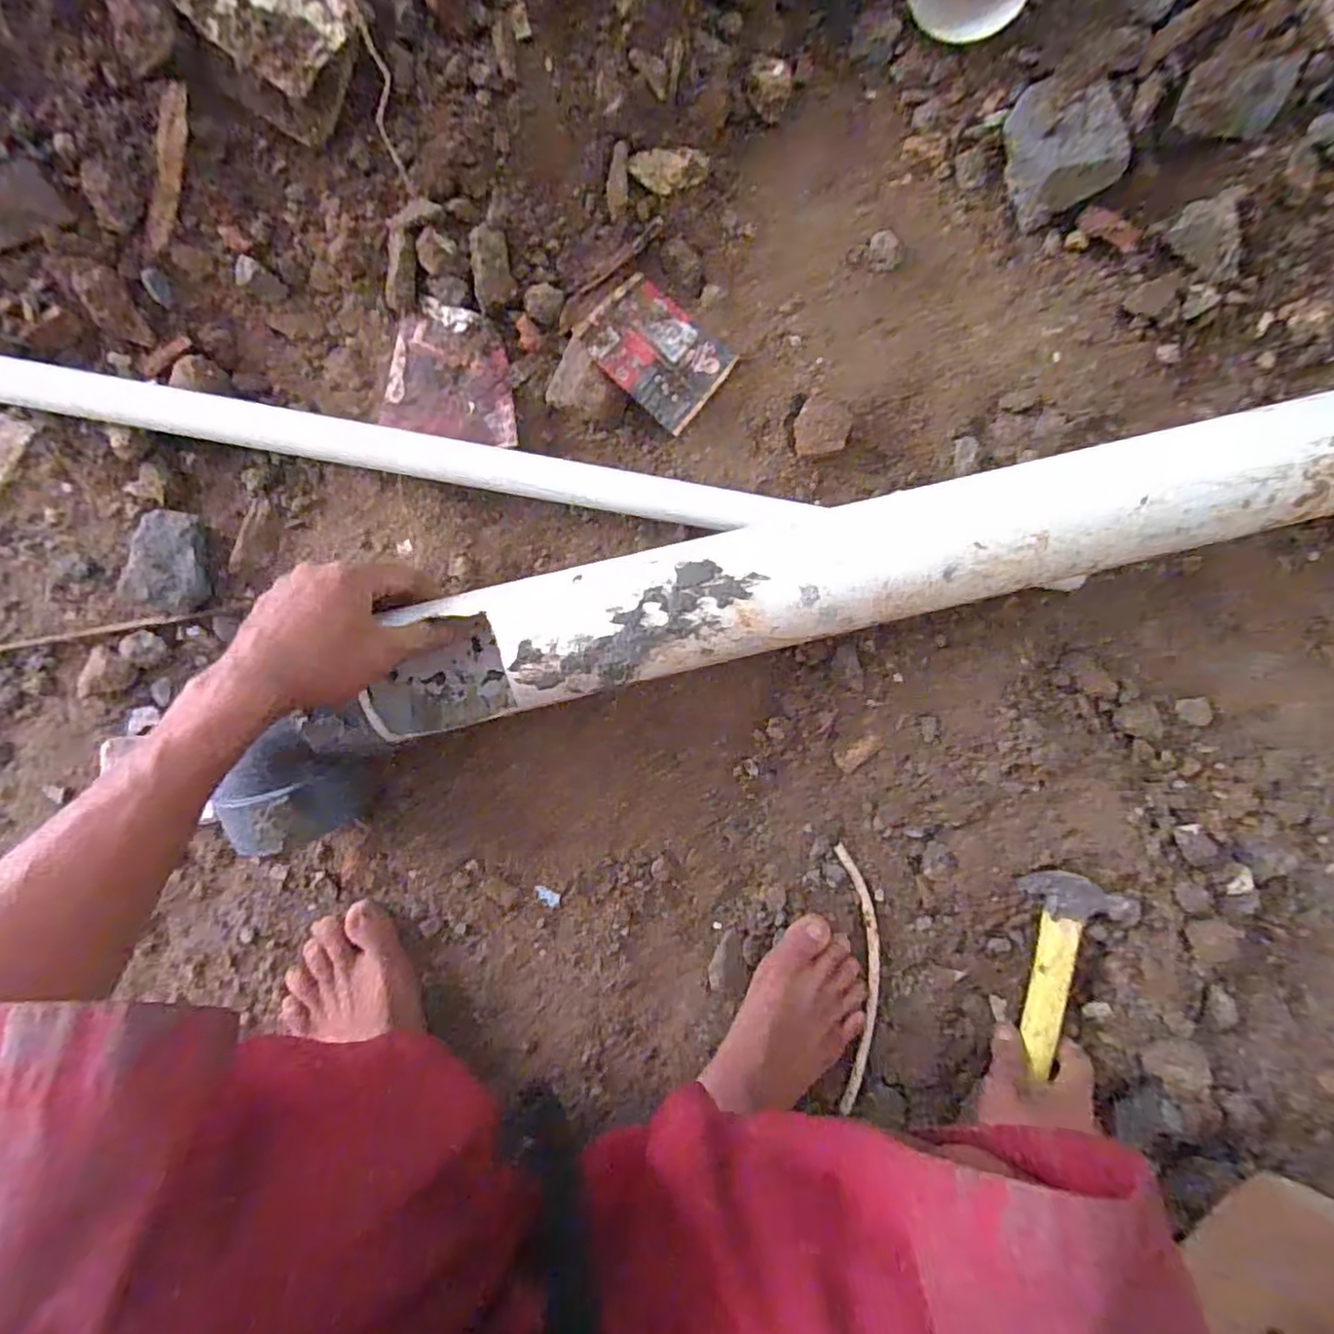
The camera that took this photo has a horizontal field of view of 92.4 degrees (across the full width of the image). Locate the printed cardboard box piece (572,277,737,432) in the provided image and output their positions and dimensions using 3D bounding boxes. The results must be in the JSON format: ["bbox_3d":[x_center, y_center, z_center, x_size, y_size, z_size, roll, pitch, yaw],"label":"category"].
[{"bbox_3d":[-0.008,-0.252,0.510,0.106,0.009,0.089,40,71,-11],"label":"printed cardboard box piece"}]

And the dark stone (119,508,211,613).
[{"bbox_3d":[-0.378,-0.081,0.485,0.052,0.032,0.079,1,88,-4],"label":"dark stone"}]

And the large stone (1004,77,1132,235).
[{"bbox_3d":[0.324,-0.436,0.538,0.077,0.050,0.105,-19,90,-4],"label":"large stone"}]

